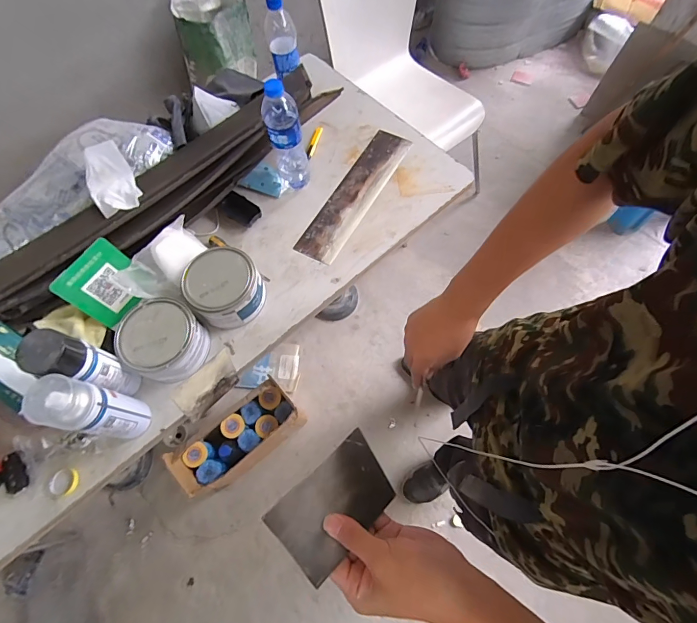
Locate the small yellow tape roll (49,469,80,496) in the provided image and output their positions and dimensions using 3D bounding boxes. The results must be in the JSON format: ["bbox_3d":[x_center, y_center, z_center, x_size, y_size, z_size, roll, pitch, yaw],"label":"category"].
[{"bbox_3d":[-0.458,0.274,0.625,0.038,0.013,0.038,-1,68,2],"label":"small yellow tape roll"}]

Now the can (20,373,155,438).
[{"bbox_3d":[-0.370,0.145,0.573,0.071,0.186,0.067,-1,68,2],"label":"can"}]

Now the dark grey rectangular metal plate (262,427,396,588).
[{"bbox_3d":[-0.011,0.182,0.373,0.118,0.010,0.073,-34,68,-32],"label":"dark grey rectangular metal plate"}]

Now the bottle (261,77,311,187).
[{"bbox_3d":[-0.119,-0.337,0.751,0.067,0.215,0.066,-9,68,-2],"label":"bottle"}]

